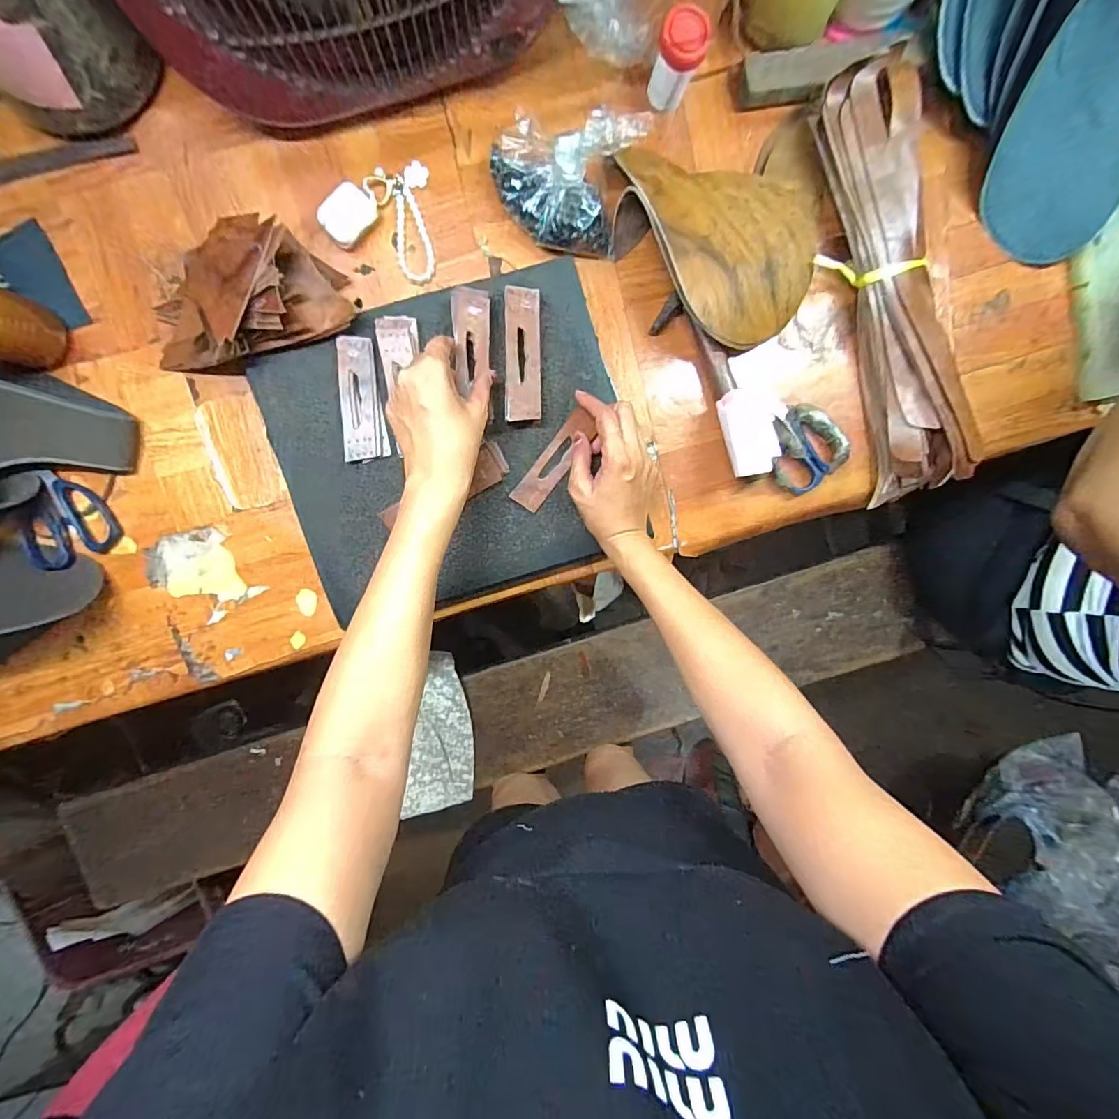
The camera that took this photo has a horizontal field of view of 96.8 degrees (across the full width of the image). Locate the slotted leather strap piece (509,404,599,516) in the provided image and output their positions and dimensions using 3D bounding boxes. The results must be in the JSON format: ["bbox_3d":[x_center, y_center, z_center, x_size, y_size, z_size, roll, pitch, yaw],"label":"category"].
[{"bbox_3d":[-0.005,-0.098,0.498,0.033,0.011,0.108,35,99,-6],"label":"slotted leather strap piece"}]

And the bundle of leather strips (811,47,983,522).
[{"bbox_3d":[0.336,-0.268,0.499,0.094,0.043,0.419,-13,96,-2],"label":"bundle of leather strips"}]

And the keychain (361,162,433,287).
[{"bbox_3d":[-0.145,-0.332,0.488,0.057,0.010,0.106,-20,96,-1],"label":"keychain"}]

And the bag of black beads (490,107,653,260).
[{"bbox_3d":[0.001,-0.358,0.467,0.136,0.065,0.106,9,95,-4],"label":"bag of black beads"}]

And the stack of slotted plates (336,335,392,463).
[{"bbox_3d":[-0.192,-0.154,0.480,0.040,0.004,0.114,-5,99,-4],"label":"stack of slotted plates"}]

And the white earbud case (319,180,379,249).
[{"bbox_3d":[-0.204,-0.331,0.477,0.038,0.019,0.052,40,92,-6],"label":"white earbud case"}]

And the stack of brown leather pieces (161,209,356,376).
[{"bbox_3d":[-0.300,-0.244,0.455,0.194,0.072,0.121,-18,96,-1],"label":"stack of brown leather pieces"}]

